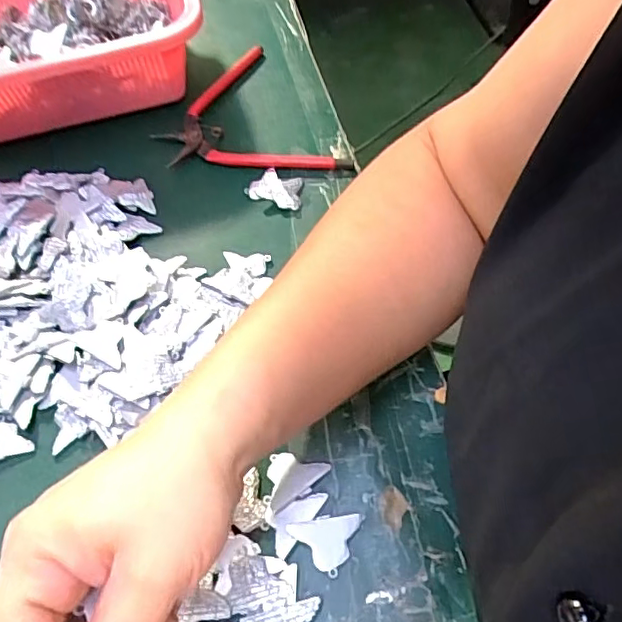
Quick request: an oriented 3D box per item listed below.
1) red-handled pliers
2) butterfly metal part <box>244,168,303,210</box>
[{"bbox_3d":[-0.054,-0.136,0.434,0.111,0.007,0.146,-29,60,-13],"label":"red-handled pliers"},{"bbox_3d":[-0.024,-0.087,0.403,0.039,0.007,0.029,20,62,17],"label":"butterfly metal part"}]

